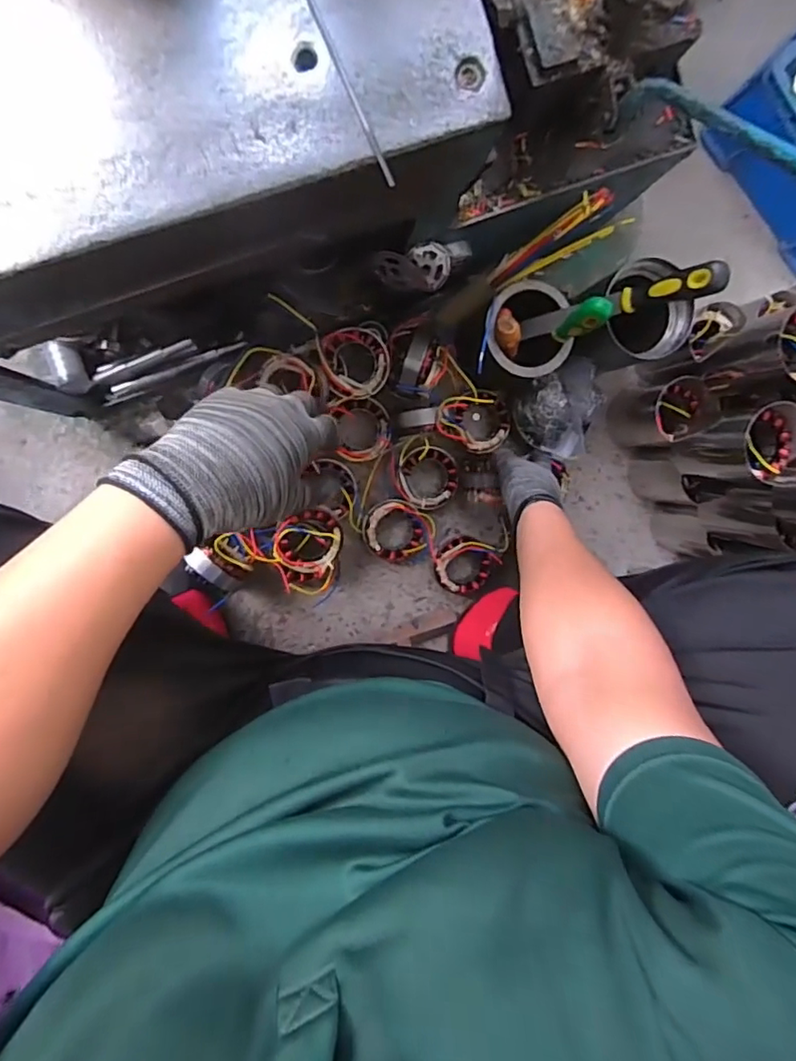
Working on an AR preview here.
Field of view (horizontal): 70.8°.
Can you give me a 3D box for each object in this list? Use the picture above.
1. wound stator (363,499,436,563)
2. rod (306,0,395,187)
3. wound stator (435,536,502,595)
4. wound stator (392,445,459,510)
[{"bbox_3d":[-0.002,0.003,0.803,0.095,0.035,0.088,-1,97,-6],"label":"wound stator"},{"bbox_3d":[-0.039,-0.291,0.344,0.006,0.005,0.156,-27,99,-2],"label":"rod"},{"bbox_3d":[0.095,0.050,0.827,0.084,0.044,0.082,-1,97,-6],"label":"wound stator"},{"bbox_3d":[0.041,-0.077,0.806,0.088,0.049,0.092,-1,97,-6],"label":"wound stator"}]

